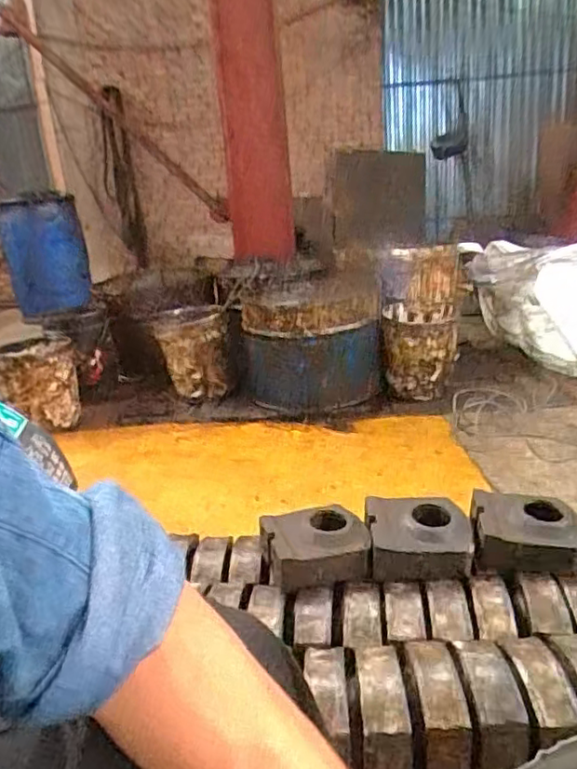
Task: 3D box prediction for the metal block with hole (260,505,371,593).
[{"bbox_3d":[0.052,0.302,1.136,0.188,0.073,0.155,-7,18,-8],"label":"metal block with hole"}]

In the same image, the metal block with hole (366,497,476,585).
[{"bbox_3d":[0.244,0.287,1.132,0.184,0.089,0.161,-3,18,4],"label":"metal block with hole"}]

